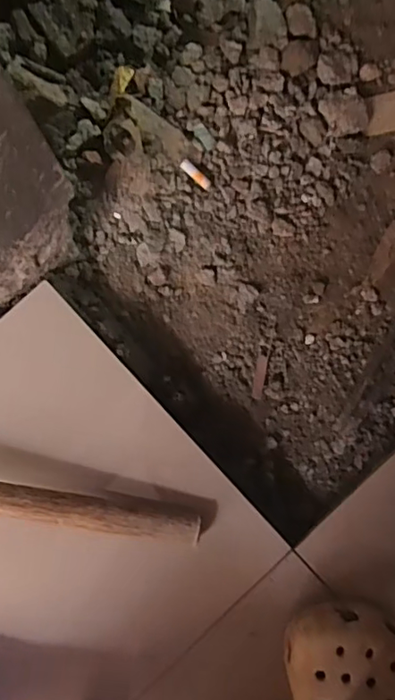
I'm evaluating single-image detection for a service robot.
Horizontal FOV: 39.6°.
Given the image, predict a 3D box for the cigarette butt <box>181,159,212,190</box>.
[{"bbox_3d":[-0.001,-0.156,0.489,0.032,0.004,0.009,40,88,-14],"label":"cigarette butt"}]

